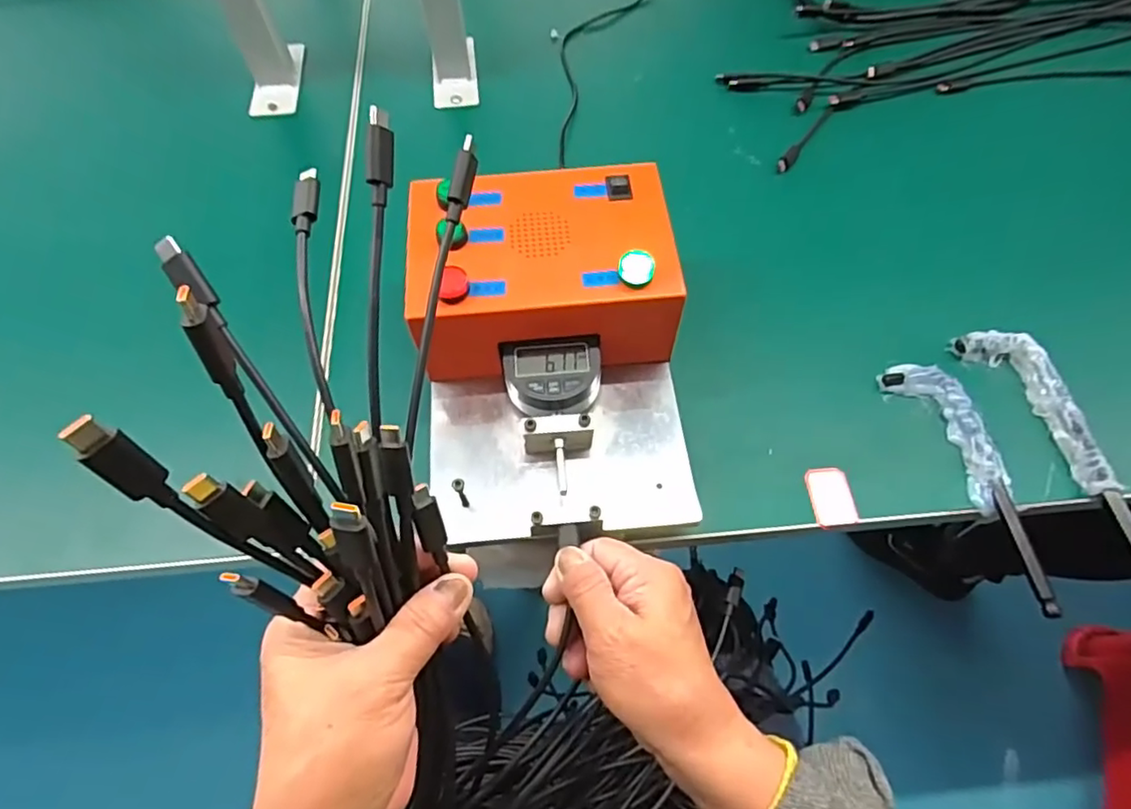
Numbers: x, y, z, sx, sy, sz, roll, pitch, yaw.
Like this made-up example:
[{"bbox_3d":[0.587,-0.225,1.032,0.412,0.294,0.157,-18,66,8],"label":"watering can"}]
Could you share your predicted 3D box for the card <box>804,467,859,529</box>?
[{"bbox_3d":[0.159,0.055,0.361,0.025,0.004,0.036,-4,63,-1],"label":"card"}]

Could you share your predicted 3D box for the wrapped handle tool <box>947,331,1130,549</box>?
[{"bbox_3d":[0.307,0.026,0.366,0.041,0.023,0.177,-18,64,-8],"label":"wrapped handle tool"}]

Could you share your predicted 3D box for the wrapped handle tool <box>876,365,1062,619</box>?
[{"bbox_3d":[0.250,0.040,0.364,0.039,0.014,0.159,-19,64,-8],"label":"wrapped handle tool"}]

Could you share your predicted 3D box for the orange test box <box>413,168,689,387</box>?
[{"bbox_3d":[-0.013,-0.080,0.367,0.151,0.066,0.116,-6,63,-2],"label":"orange test box"}]

